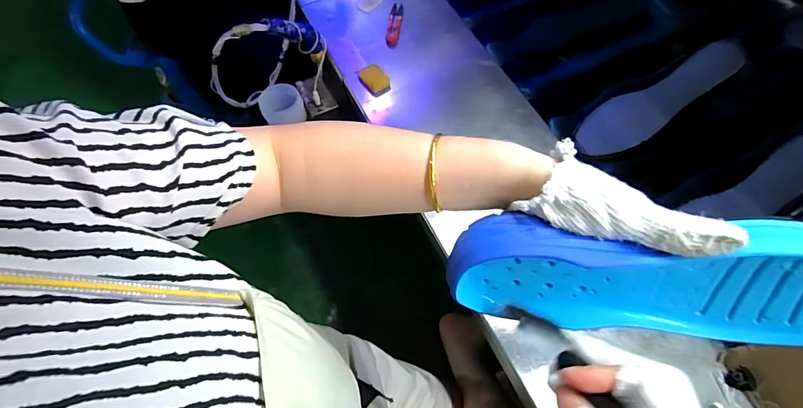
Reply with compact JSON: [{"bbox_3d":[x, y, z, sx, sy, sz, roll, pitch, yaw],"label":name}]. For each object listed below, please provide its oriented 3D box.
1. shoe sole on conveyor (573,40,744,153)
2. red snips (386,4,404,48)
[{"bbox_3d":[0.385,-0.153,0.645,0.244,0.024,0.073,-34,66,15],"label":"shoe sole on conveyor"},{"bbox_3d":[-0.012,-0.314,0.755,0.023,0.017,0.104,5,64,3],"label":"red snips"}]

